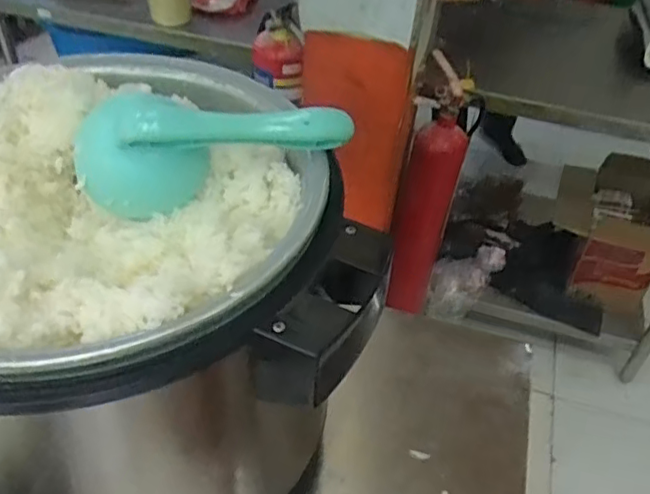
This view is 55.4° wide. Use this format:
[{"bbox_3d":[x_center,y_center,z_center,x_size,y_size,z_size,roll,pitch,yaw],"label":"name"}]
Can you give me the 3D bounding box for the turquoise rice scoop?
[{"bbox_3d":[-0.083,-0.072,0.464,0.195,0.080,0.033,-7,42,-12],"label":"turquoise rice scoop"}]

